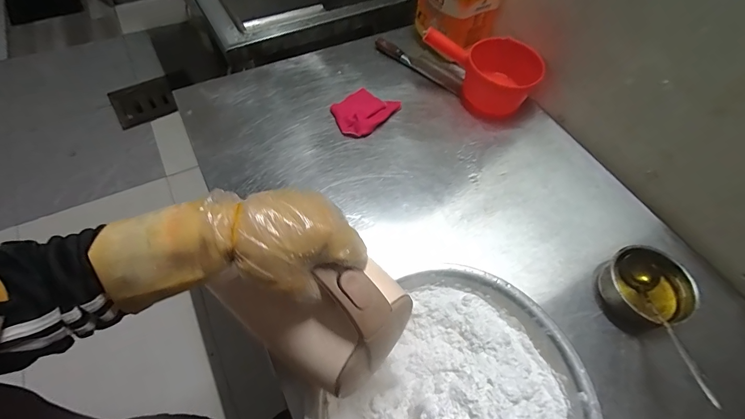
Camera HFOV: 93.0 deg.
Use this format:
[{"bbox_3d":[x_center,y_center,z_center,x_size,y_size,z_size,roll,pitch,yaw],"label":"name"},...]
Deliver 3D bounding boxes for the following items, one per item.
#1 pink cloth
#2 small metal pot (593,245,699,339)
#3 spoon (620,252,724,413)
[{"bbox_3d":[-0.021,-0.237,0.844,0.156,0.019,0.113,-39,68,-23],"label":"pink cloth"},{"bbox_3d":[0.467,0.136,0.614,0.131,0.062,0.130,1,59,-2],"label":"small metal pot"},{"bbox_3d":[0.488,0.185,0.582,0.055,0.043,0.238,-4,59,-5],"label":"spoon"}]

